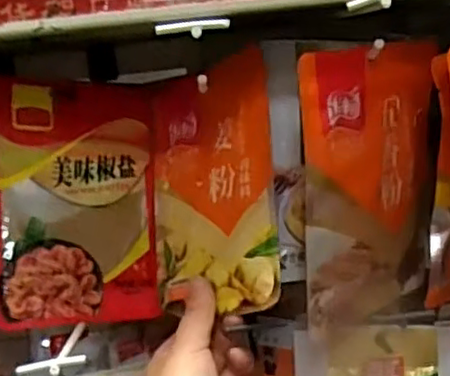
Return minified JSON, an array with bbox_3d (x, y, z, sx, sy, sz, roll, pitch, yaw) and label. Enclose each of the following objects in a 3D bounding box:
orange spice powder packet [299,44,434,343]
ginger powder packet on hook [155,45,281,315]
[{"bbox_3d":[0.096,0.001,0.444,0.124,0.187,0.009,-10,16,-37],"label":"orange spice powder packet"},{"bbox_3d":[-0.012,0.001,0.480,0.008,0.176,0.123,14,-21,-42],"label":"ginger powder packet on hook"}]

